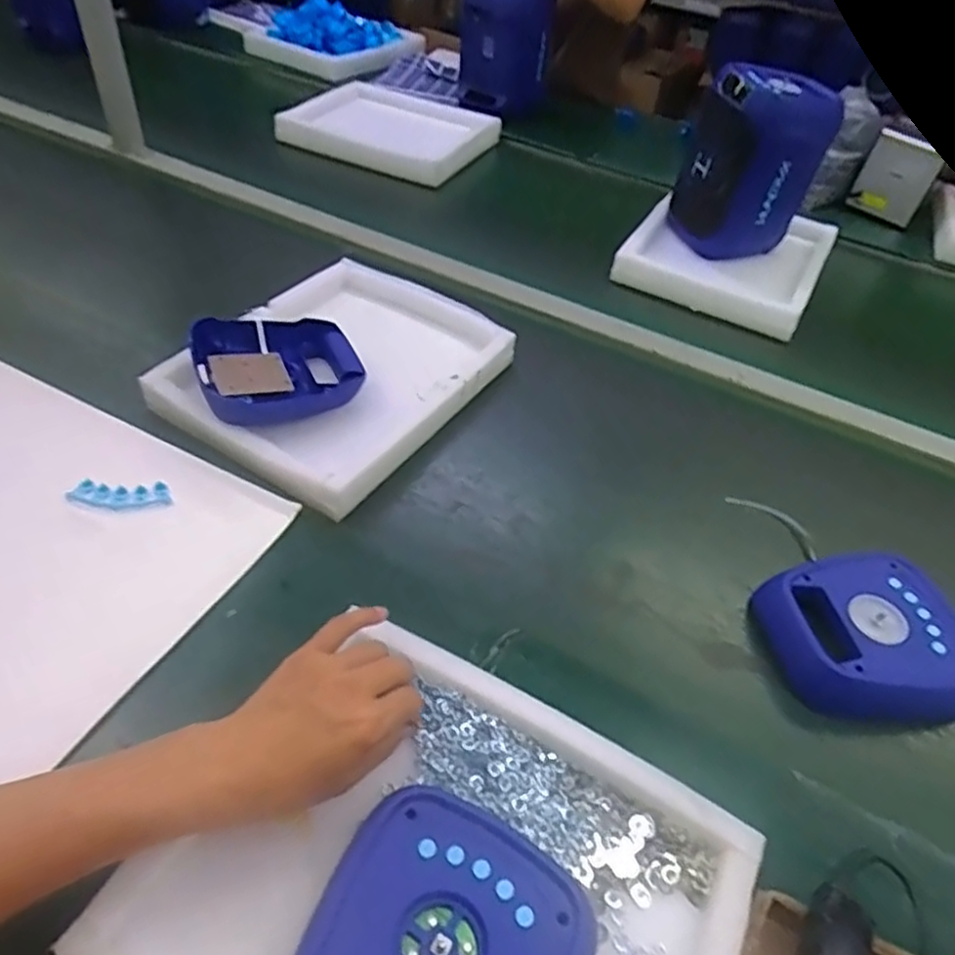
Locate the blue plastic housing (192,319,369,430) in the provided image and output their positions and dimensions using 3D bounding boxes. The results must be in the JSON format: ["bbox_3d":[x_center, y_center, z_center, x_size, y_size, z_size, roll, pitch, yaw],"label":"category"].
[{"bbox_3d":[-0.229,-0.127,0.802,0.183,0.044,0.134,-7,47,-13],"label":"blue plastic housing"}]

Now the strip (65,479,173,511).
[{"bbox_3d":[-0.355,0.018,0.693,0.097,0.020,0.019,1,46,-6],"label":"strip"}]

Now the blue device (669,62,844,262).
[{"bbox_3d":[0.421,-0.481,1.080,0.192,0.228,0.159,21,47,13],"label":"blue device"}]

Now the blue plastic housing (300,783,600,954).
[{"bbox_3d":[-0.027,0.292,0.411,0.154,0.031,0.173,28,49,19],"label":"blue plastic housing"}]

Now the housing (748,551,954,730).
[{"bbox_3d":[0.360,0.150,0.648,0.171,0.047,0.155,-5,47,-12],"label":"housing"}]

